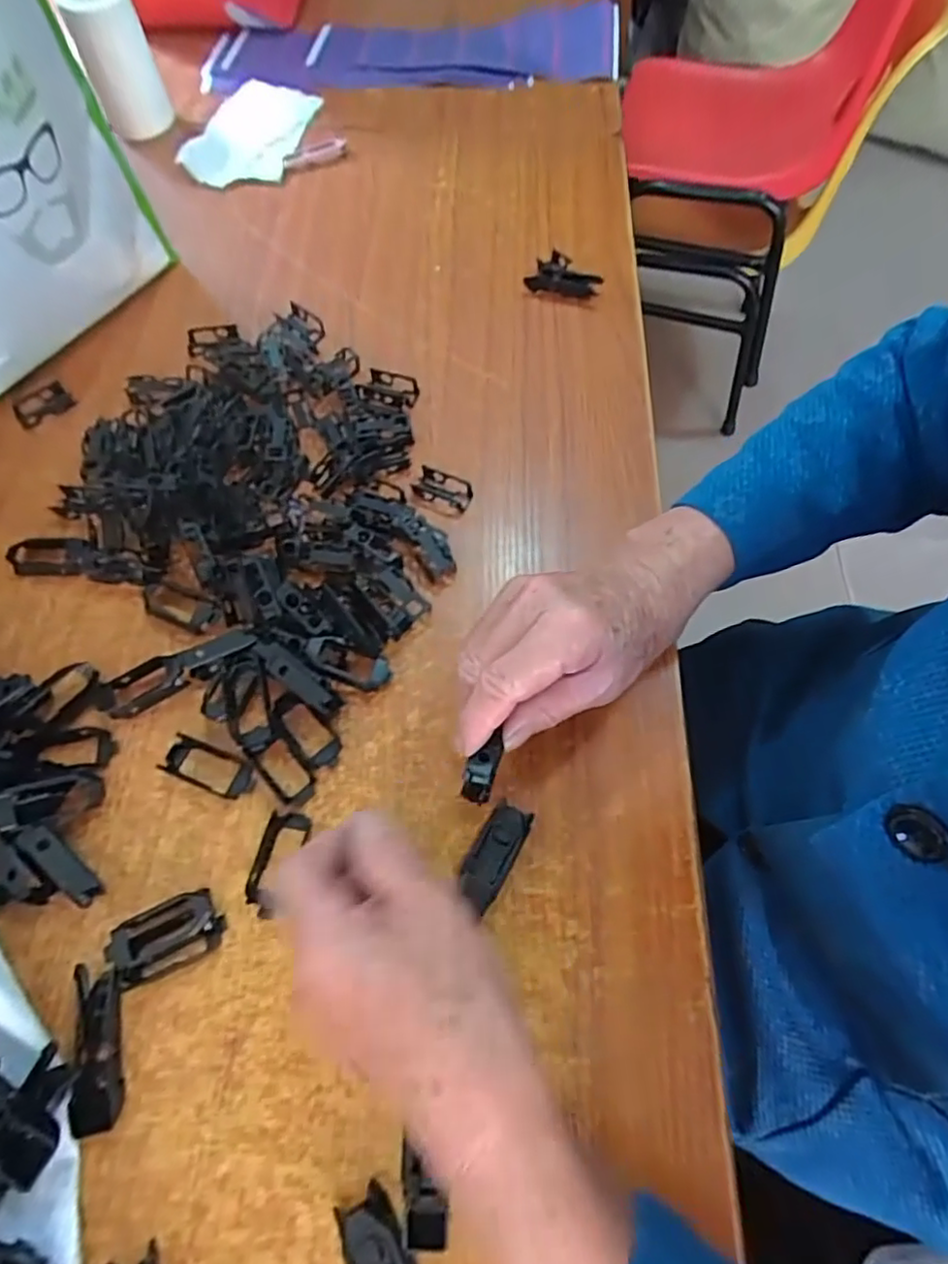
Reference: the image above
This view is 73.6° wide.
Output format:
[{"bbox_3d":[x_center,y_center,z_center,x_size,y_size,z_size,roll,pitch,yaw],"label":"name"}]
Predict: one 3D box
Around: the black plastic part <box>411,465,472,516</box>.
[{"bbox_3d":[-0.022,-0.097,0.434,0.040,0.009,0.027,17,64,6],"label":"black plastic part"}]

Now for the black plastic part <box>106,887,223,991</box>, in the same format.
[{"bbox_3d":[-0.151,0.149,0.310,0.049,0.012,0.030,-24,67,-14],"label":"black plastic part"}]

